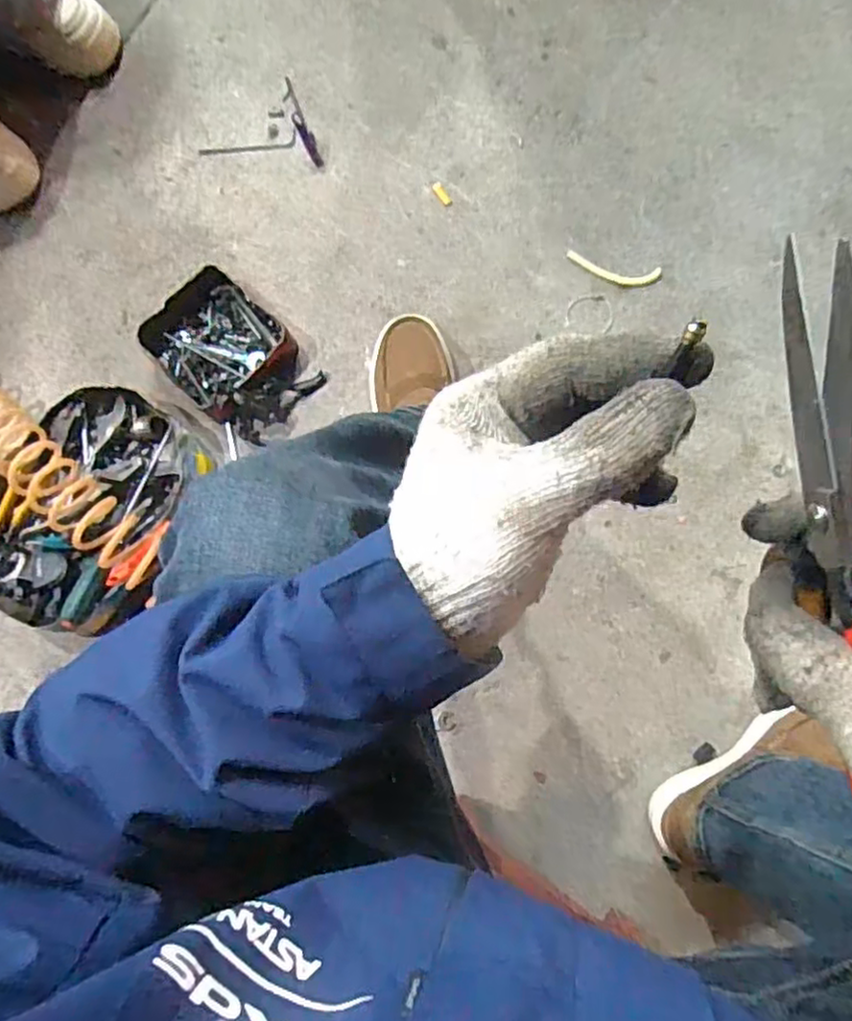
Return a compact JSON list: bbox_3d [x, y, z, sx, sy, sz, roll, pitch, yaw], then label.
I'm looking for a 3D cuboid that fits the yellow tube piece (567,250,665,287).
[{"bbox_3d":[0.240,-0.309,0.859,0.119,0.010,0.028,16,85,8],"label":"yellow tube piece"}]

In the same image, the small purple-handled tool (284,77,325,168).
[{"bbox_3d":[-0.171,-0.531,0.918,0.020,0.013,0.130,-24,81,3],"label":"small purple-handled tool"}]

